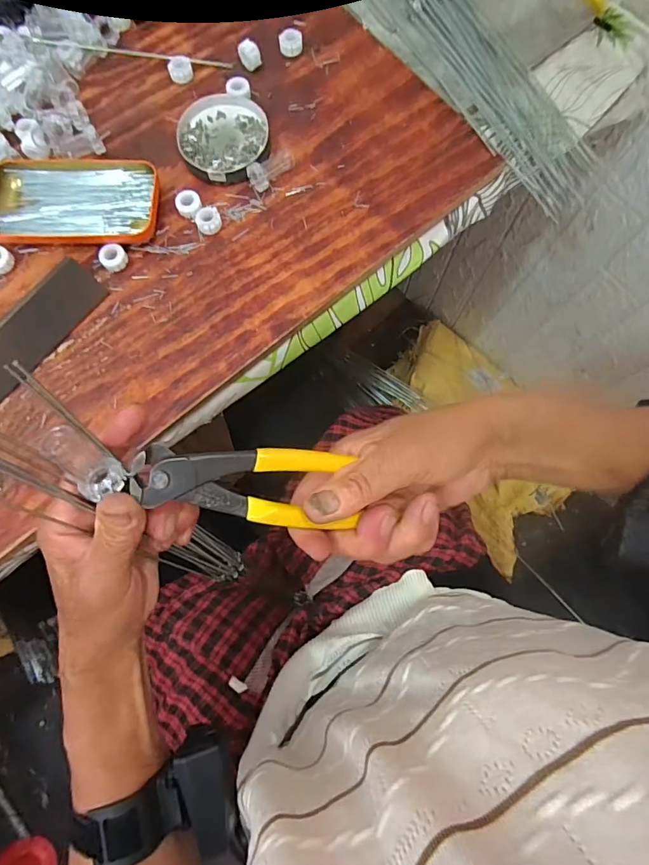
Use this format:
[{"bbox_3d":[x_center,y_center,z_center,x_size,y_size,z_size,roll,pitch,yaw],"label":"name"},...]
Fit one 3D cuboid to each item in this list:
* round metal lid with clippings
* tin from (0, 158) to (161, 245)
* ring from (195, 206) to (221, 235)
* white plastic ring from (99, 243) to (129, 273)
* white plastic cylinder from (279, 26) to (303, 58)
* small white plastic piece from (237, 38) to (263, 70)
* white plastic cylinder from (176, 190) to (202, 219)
[{"bbox_3d":[-0.091,-0.269,0.418,0.079,0.013,0.086,0,80,-2],"label":"round metal lid with clippings"},{"bbox_3d":[-0.219,-0.206,0.405,0.148,0.019,0.081,3,80,-2],"label":"tin"},{"bbox_3d":[-0.101,-0.186,0.403,0.022,0.012,0.020,0,80,-2],"label":"ring"},{"bbox_3d":[-0.181,-0.151,0.397,0.021,0.012,0.022,0,80,-2],"label":"white plastic ring"},{"bbox_3d":[-0.032,-0.374,0.442,0.022,0.013,0.018,-8,81,-4],"label":"white plastic cylinder"},{"bbox_3d":[-0.071,-0.358,0.436,0.019,0.020,0.015,-17,82,-5],"label":"small white plastic piece"},{"bbox_3d":[-0.119,-0.200,0.406,0.022,0.012,0.021,0,80,-2],"label":"white plastic cylinder"}]

